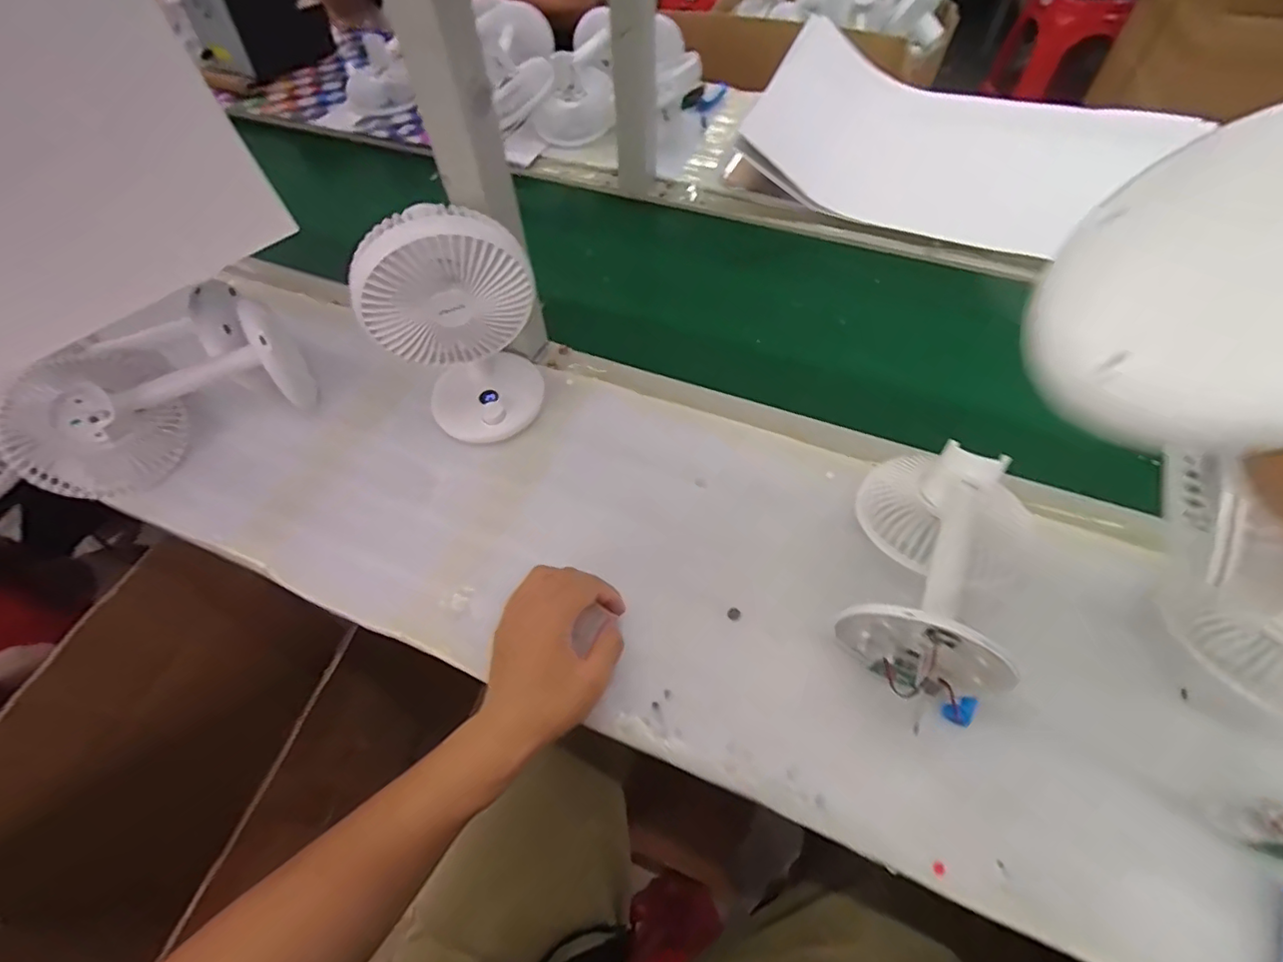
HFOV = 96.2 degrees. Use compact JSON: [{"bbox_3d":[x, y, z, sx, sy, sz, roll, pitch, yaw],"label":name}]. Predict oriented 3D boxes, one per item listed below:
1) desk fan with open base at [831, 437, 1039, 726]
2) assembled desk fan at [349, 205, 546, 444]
[{"bbox_3d":[0.213,0.058,0.426,0.099,0.104,0.182,16,60,14],"label":"desk fan with open base"},{"bbox_3d":[-0.149,-0.133,0.497,0.125,0.225,0.093,-12,57,-3],"label":"assembled desk fan"}]

